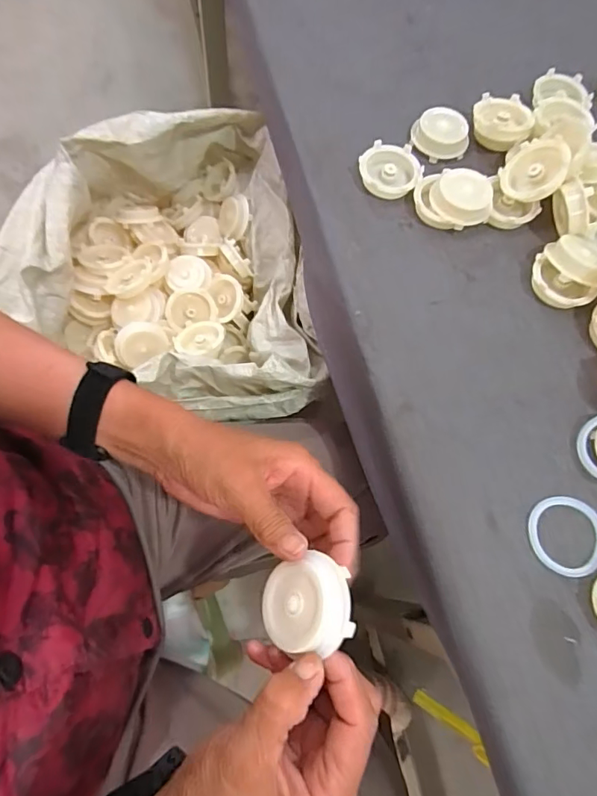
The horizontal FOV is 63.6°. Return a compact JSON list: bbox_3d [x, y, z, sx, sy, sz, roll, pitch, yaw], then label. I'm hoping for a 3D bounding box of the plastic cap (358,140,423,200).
[{"bbox_3d":[0.088,-0.220,0.464,0.057,0.016,0.058,1,70,-2],"label":"plastic cap"}]

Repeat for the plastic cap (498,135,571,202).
[{"bbox_3d":[0.217,-0.208,0.442,0.056,0.014,0.056,-10,75,38],"label":"plastic cap"}]

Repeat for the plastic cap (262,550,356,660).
[{"bbox_3d":[0.005,0.118,0.276,0.052,0.020,0.049,-17,58,30],"label":"plastic cap"}]

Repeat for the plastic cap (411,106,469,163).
[{"bbox_3d":[0.141,-0.262,0.478,0.050,0.020,0.050,1,70,-2],"label":"plastic cap"}]

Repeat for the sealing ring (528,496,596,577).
[{"bbox_3d":[0.201,0.103,0.360,0.060,0.005,0.057,1,70,-2],"label":"sealing ring"}]

